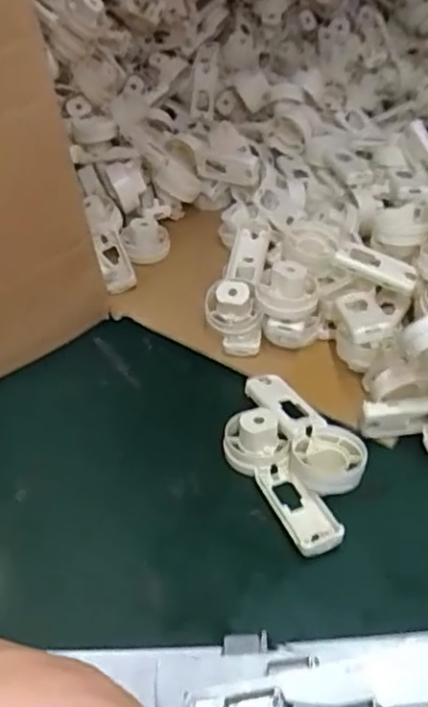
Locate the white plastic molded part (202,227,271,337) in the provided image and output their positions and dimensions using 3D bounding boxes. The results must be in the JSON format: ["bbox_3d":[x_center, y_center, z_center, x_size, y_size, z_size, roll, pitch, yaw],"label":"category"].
[{"bbox_3d":[0.017,-0.051,0.433,0.036,0.039,0.094,4,43,6],"label":"white plastic molded part"}]

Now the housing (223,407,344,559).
[{"bbox_3d":[0.036,0.067,0.332,0.031,0.023,0.089,-22,46,-21],"label":"housing"}]

